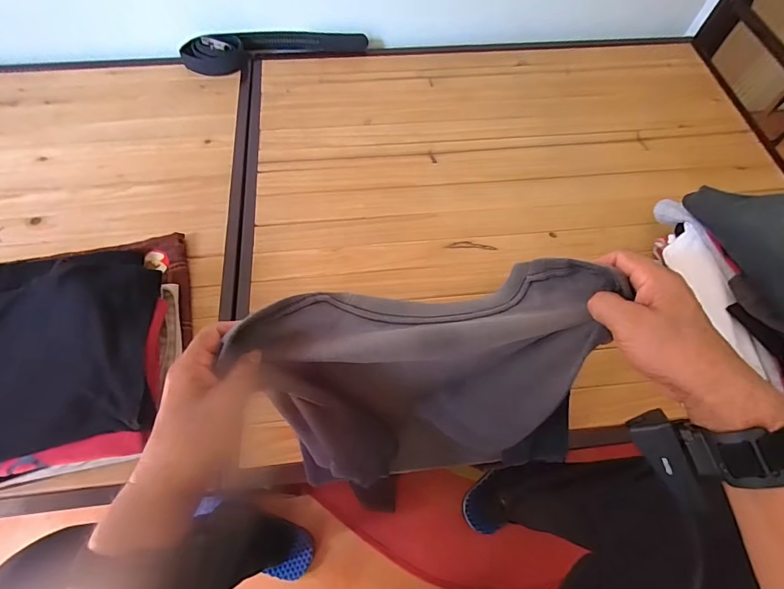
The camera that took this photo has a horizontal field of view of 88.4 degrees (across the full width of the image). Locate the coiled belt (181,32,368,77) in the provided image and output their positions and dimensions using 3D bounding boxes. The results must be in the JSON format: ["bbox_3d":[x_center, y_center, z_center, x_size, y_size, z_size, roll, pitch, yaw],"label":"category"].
[{"bbox_3d":[-0.229,-0.490,0.796,0.355,0.043,0.067,-14,64,-8],"label":"coiled belt"}]

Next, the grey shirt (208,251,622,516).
[{"bbox_3d":[0.033,0.092,0.403,0.318,0.208,0.168,-7,64,-5],"label":"grey shirt"}]

